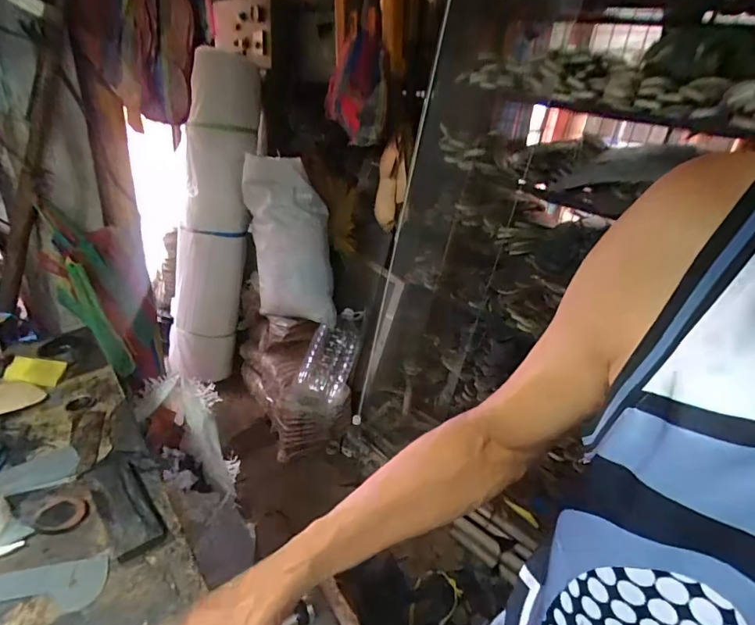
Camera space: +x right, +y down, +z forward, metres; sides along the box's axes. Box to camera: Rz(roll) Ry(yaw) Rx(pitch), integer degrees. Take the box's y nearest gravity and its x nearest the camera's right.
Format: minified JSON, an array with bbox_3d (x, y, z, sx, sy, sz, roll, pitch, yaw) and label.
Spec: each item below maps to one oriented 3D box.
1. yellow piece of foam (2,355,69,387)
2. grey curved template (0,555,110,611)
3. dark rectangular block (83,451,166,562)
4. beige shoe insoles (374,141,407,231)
[{"bbox_3d":[-0.634,0.107,0.811,0.088,0.013,0.054,10,54,-11],"label":"yellow piece of foam"},{"bbox_3d":[-0.402,0.304,0.479,0.191,0.006,0.054,0,28,-11],"label":"grey curved template"},{"bbox_3d":[-0.339,0.245,0.581,0.058,0.019,0.185,-16,35,-37],"label":"dark rectangular block"},{"bbox_3d":[0.044,-0.442,1.603,0.106,0.293,0.063,5,27,-2],"label":"beige shoe insoles"}]

